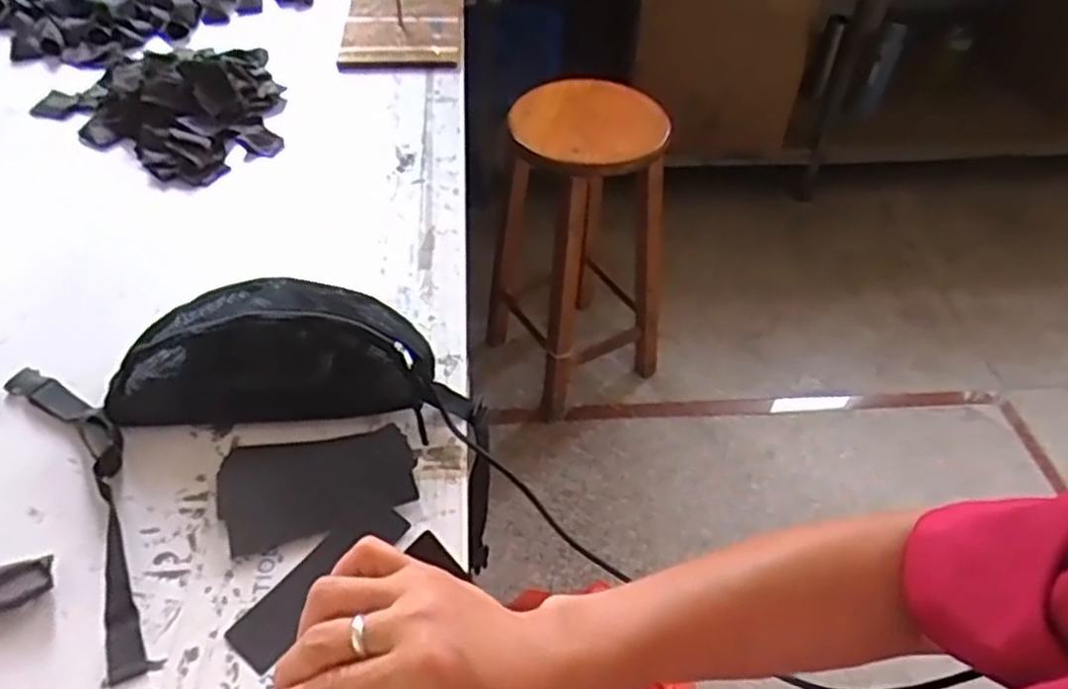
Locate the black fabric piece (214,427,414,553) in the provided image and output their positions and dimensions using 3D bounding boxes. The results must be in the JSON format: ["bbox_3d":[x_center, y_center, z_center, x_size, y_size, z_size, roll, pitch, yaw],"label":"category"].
[{"bbox_3d":[-0.181,0.111,0.641,0.156,0.009,0.100,-14,49,-7],"label":"black fabric piece"}]

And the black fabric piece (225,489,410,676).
[{"bbox_3d":[-0.162,0.178,0.589,0.043,0.010,0.149,32,58,23],"label":"black fabric piece"}]

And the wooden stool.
[{"bbox_3d":[0.089,-0.189,1.527,0.292,0.630,0.304,-23,52,-21],"label":"wooden stool"}]

